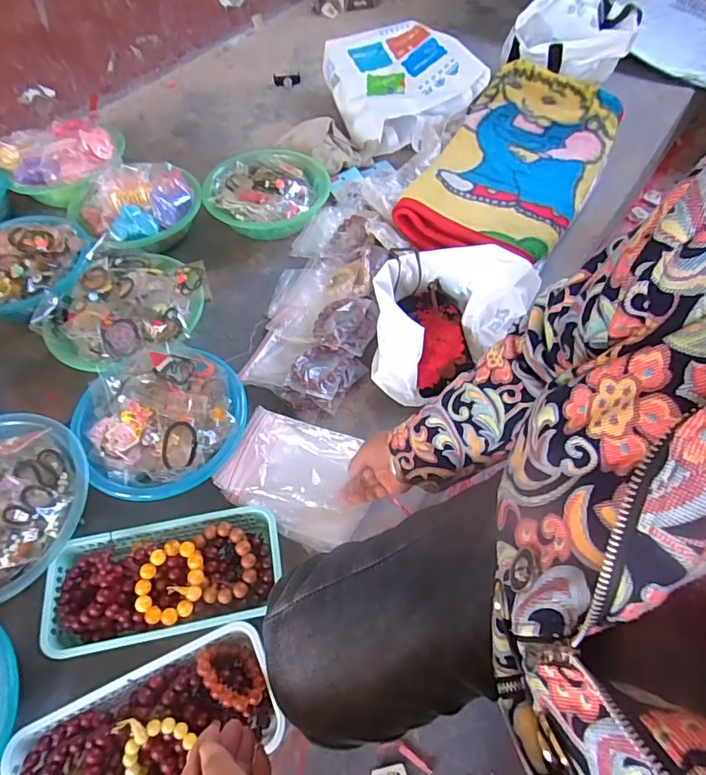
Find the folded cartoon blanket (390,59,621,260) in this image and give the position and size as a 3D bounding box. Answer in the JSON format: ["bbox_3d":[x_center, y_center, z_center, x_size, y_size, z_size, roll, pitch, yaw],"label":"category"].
[{"bbox_3d":[0.303,-0.421,0.922,0.290,0.101,0.503,23,60,15],"label":"folded cartoon blanket"}]

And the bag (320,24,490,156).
[{"bbox_3d":[0.105,-0.714,1.158,0.282,0.142,0.318,-17,58,-11],"label":"bag"}]

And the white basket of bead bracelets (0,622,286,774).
[{"bbox_3d":[-0.213,0.356,0.499,0.264,0.058,0.128,-27,60,-16],"label":"white basket of bead bracelets"}]

